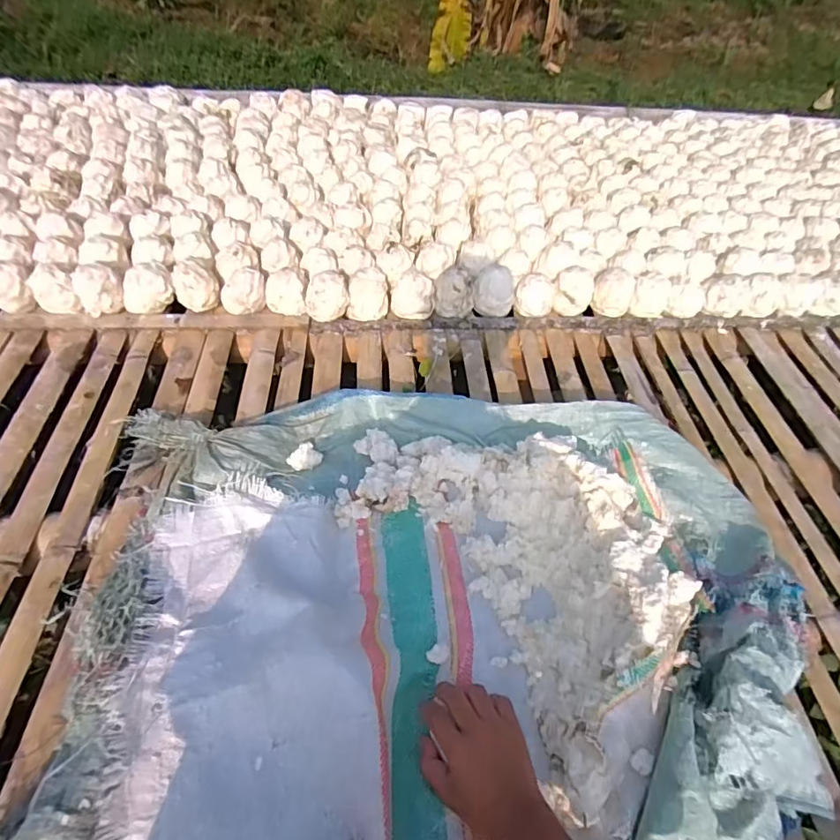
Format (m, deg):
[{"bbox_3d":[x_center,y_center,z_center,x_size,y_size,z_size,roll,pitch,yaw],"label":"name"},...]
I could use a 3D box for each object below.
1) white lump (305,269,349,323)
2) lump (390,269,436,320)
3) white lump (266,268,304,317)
[{"bbox_3d":[-0.184,-0.242,1.024,0.084,0.090,0.081,-3,49,-10],"label":"white lump"},{"bbox_3d":[-0.016,-0.252,1.066,0.093,0.084,0.073,4,48,-3],"label":"lump"},{"bbox_3d":[-0.263,-0.241,1.016,0.075,0.080,0.060,-7,49,-13],"label":"white lump"}]

